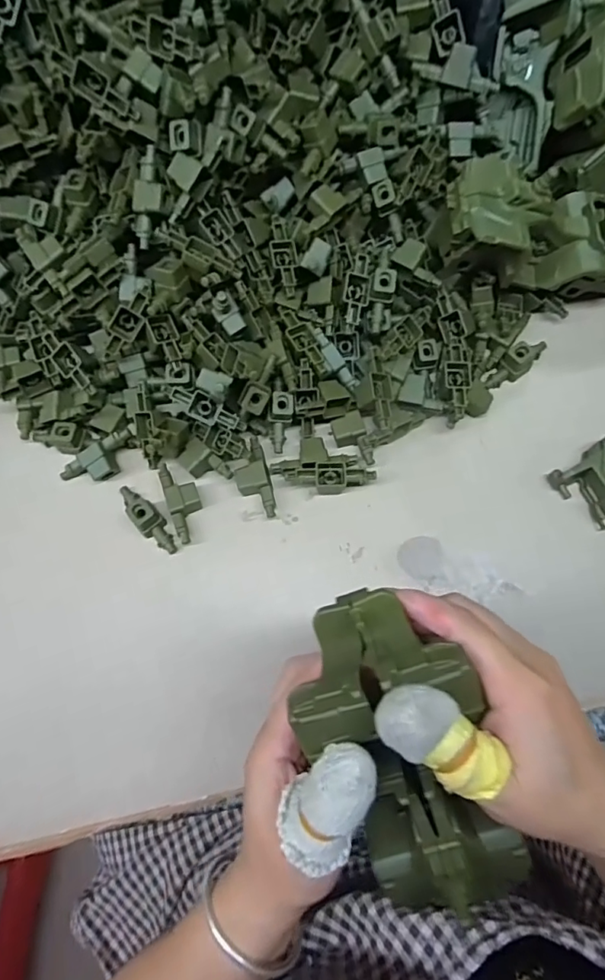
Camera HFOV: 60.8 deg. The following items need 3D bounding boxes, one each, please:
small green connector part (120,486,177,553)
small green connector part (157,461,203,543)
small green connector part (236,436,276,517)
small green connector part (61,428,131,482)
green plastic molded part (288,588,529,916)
[{"bbox_3d":[-0.120,0.021,0.394,0.019,0.021,0.067,-42,75,-12],"label":"small green connector part"},{"bbox_3d":[-0.092,0.006,0.398,0.023,0.013,0.067,-20,71,-5],"label":"small green connector part"},{"bbox_3d":[-0.039,-0.011,0.401,0.025,0.015,0.068,-14,71,-3],"label":"small green connector part"},{"bbox_3d":[-0.161,-0.022,0.409,0.064,0.020,0.026,-30,72,-9],"label":"small green connector part"},{"bbox_3d":[0.050,0.134,0.249,0.080,0.047,0.168,-21,104,-5],"label":"green plastic molded part"}]

